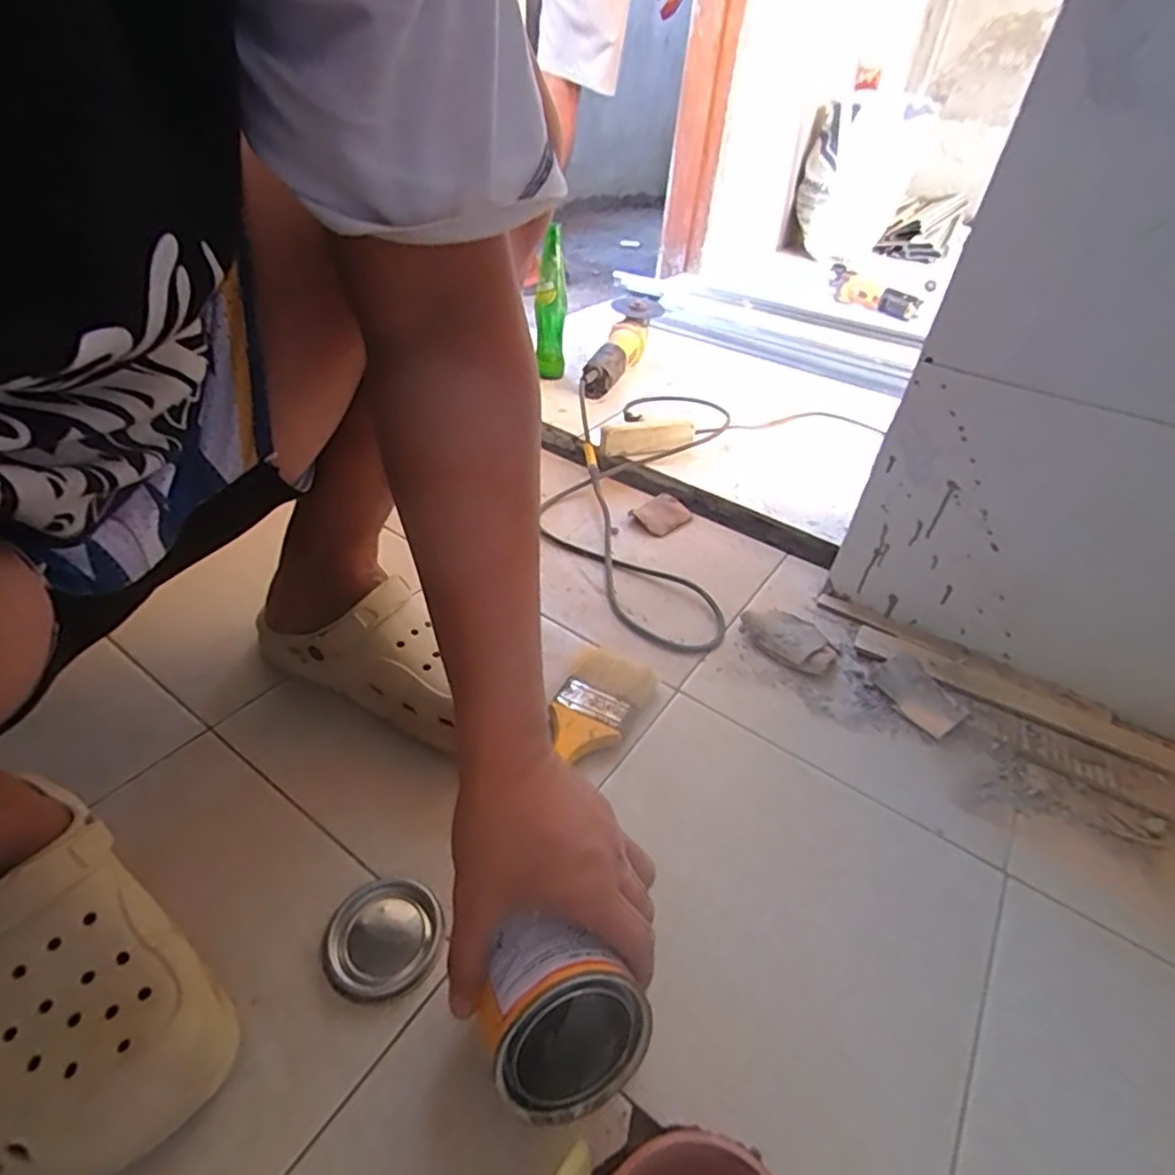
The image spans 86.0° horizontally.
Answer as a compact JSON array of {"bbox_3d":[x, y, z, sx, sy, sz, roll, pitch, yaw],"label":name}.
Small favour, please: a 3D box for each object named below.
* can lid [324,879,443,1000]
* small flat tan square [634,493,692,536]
[{"bbox_3d":[-0.138,0.237,0.429,0.074,0.007,0.073,3,39,-3],"label":"can lid"},{"bbox_3d":[0.100,-0.098,0.854,0.062,0.009,0.081,31,46,28],"label":"small flat tan square"}]

